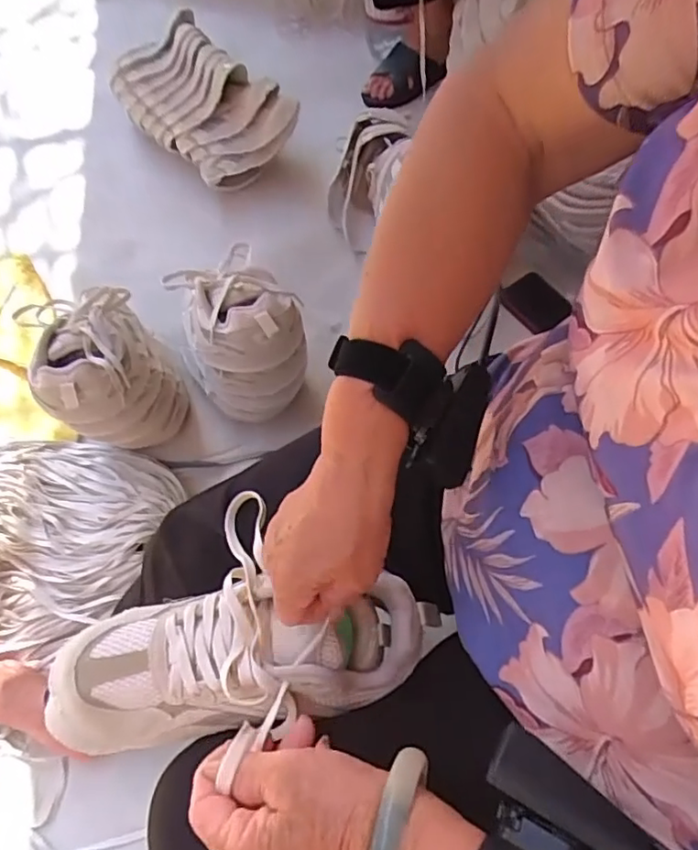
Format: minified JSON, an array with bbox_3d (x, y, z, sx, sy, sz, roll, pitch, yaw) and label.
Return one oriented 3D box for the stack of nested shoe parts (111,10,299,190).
[{"bbox_3d":[-0.299,-0.634,1.125,0.188,0.150,0.397,-39,70,-17],"label":"stack of nested shoe parts"}]

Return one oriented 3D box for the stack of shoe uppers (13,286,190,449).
[{"bbox_3d":[-0.315,-0.070,0.779,0.145,0.228,0.190,-23,66,-11],"label":"stack of shoe uppers"}]

